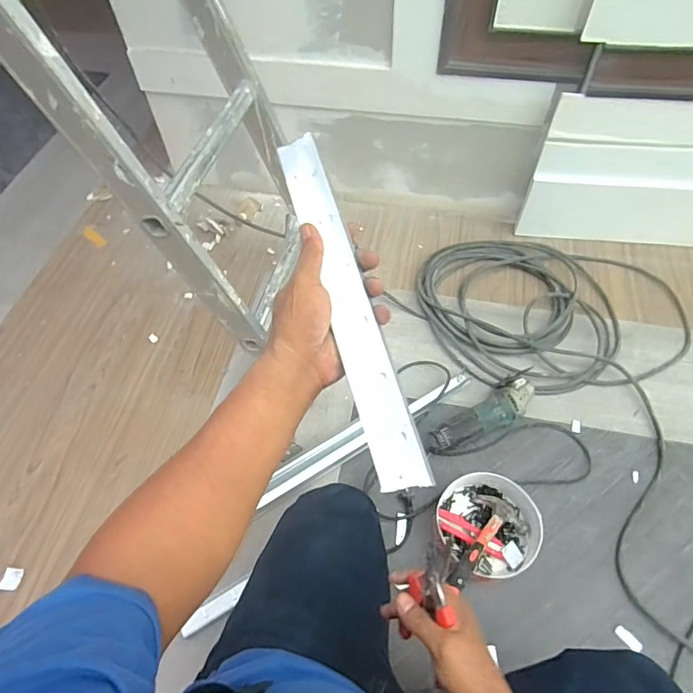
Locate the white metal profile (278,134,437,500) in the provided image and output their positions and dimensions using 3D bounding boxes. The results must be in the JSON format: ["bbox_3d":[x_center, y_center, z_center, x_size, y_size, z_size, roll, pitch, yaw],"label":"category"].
[{"bbox_3d":[0.001,-0.041,0.415,0.037,0.023,0.325,-15,75,-8],"label":"white metal profile"}]

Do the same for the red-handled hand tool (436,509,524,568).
[{"bbox_3d":[0.239,0.345,0.869,0.162,0.038,0.045,23,61,15],"label":"red-handled hand tool"}]

